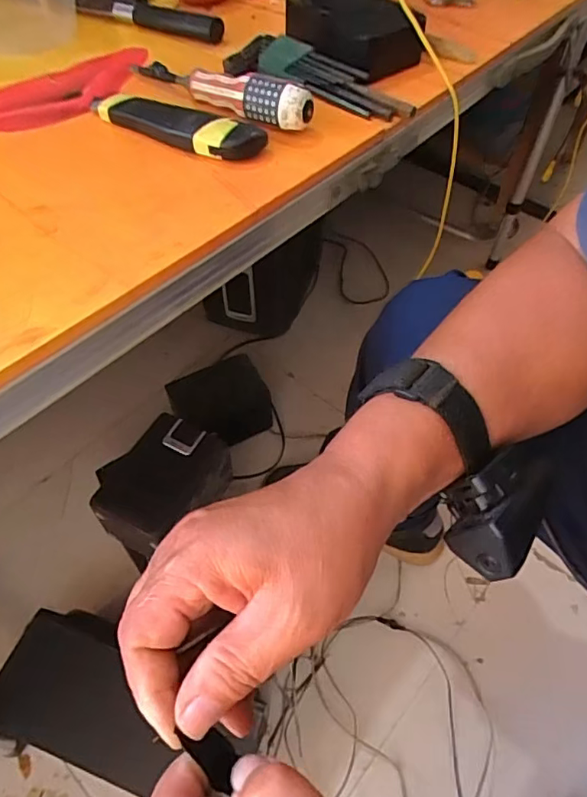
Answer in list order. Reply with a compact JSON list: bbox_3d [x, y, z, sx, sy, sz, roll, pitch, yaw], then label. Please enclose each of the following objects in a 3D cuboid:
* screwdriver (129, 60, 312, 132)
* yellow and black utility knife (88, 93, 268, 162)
[{"bbox_3d":[-0.062,-0.255,0.435,0.178,0.031,0.032,29,59,24],"label":"screwdriver"},{"bbox_3d":[-0.094,-0.214,0.411,0.148,0.024,0.030,24,58,15],"label":"yellow and black utility knife"}]

